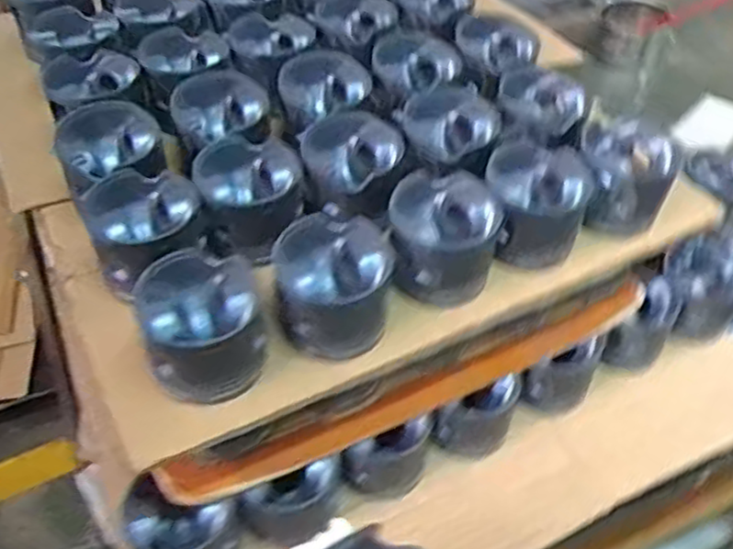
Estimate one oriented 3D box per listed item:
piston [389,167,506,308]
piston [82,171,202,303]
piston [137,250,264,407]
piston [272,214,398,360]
[{"bbox_3d":[0.064,-0.028,0.615,0.086,0.082,0.097,1,47,-1],"label":"piston"},{"bbox_3d":[-0.183,-0.039,0.598,0.096,0.059,0.092,-15,50,-16],"label":"piston"},{"bbox_3d":[-0.120,0.039,0.547,0.084,0.071,0.092,-7,48,-8],"label":"piston"},{"bbox_3d":[-0.024,0.007,0.581,0.090,0.082,0.101,-1,47,-3],"label":"piston"}]

